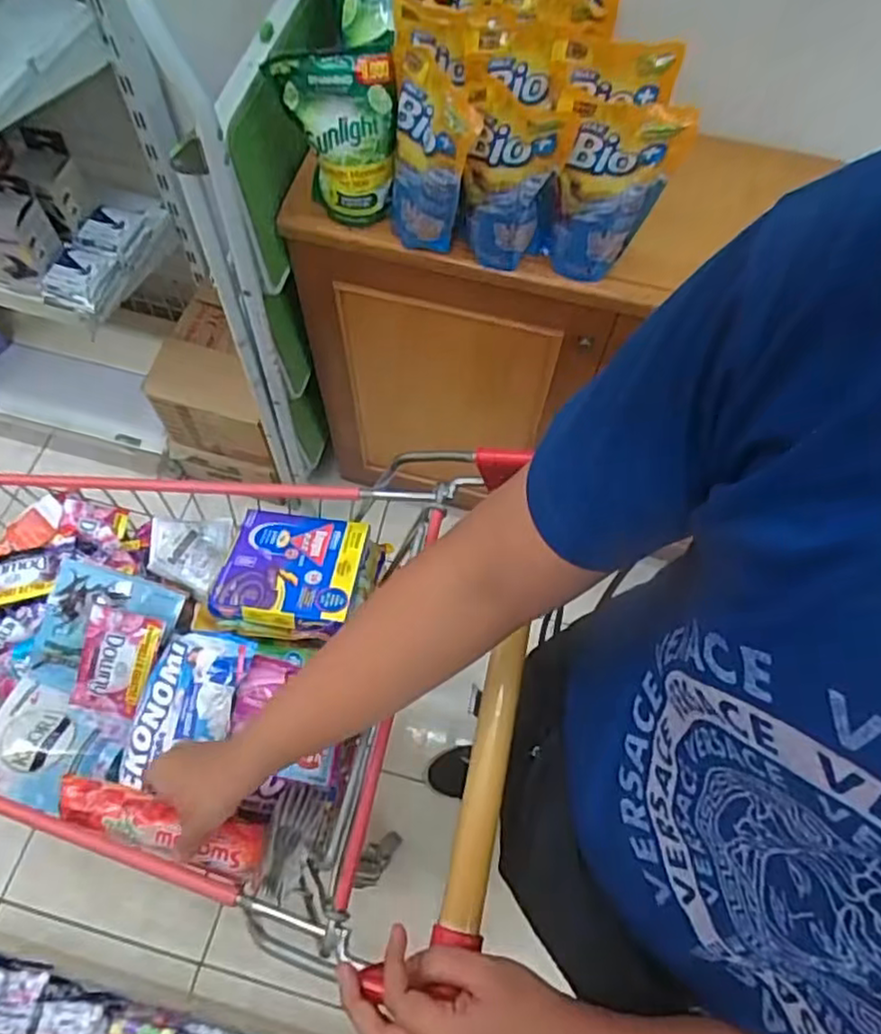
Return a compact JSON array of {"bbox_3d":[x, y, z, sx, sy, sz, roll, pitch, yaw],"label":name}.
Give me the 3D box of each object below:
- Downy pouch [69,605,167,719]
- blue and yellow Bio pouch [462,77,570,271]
[{"bbox_3d":[-0.338,0.151,0.702,0.070,0.010,0.107,17,93,-6],"label":"Downy pouch"},{"bbox_3d":[0.083,-0.397,0.815,0.107,0.215,0.042,12,66,5],"label":"blue and yellow Bio pouch"}]

